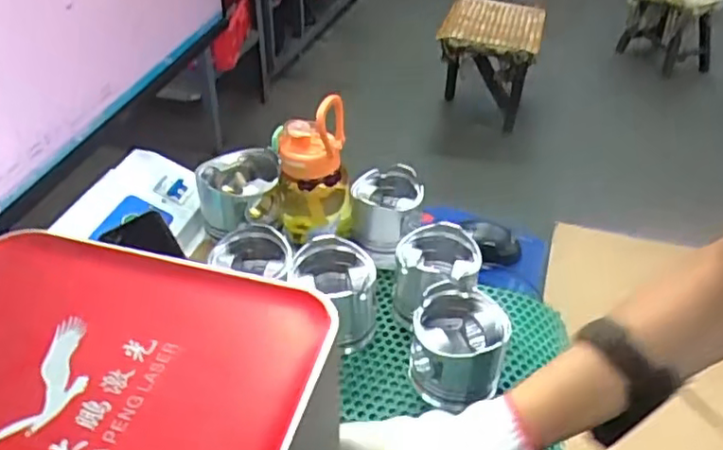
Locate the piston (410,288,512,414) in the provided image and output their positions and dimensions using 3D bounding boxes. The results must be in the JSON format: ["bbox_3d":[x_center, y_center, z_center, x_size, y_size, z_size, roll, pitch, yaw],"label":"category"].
[{"bbox_3d":[0.098,0.122,0.635,0.088,0.085,0.091,0,39,0],"label":"piston"}]

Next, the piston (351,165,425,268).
[{"bbox_3d":[0.033,-0.013,0.834,0.091,0.090,0.095,7,40,9],"label":"piston"}]

